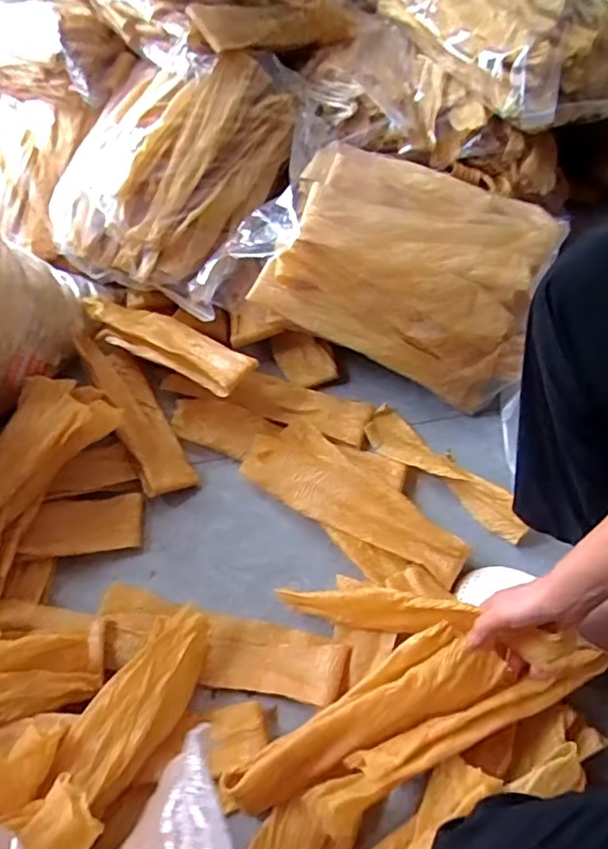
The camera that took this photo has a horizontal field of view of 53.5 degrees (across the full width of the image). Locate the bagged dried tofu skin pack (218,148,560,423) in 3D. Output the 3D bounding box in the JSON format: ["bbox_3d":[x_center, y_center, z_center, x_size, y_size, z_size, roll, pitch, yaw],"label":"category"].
[{"bbox_3d":[0.149,-0.253,0.897,0.419,0.130,0.335,24,71,6],"label":"bagged dried tofu skin pack"}]

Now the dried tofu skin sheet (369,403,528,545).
[{"bbox_3d":[0.184,0.059,0.832,0.073,0.046,0.258,-34,63,-23],"label":"dried tofu skin sheet"}]

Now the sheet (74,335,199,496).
[{"bbox_3d":[-0.247,-0.028,0.868,0.074,0.028,0.303,-24,59,-19],"label":"sheet"}]

